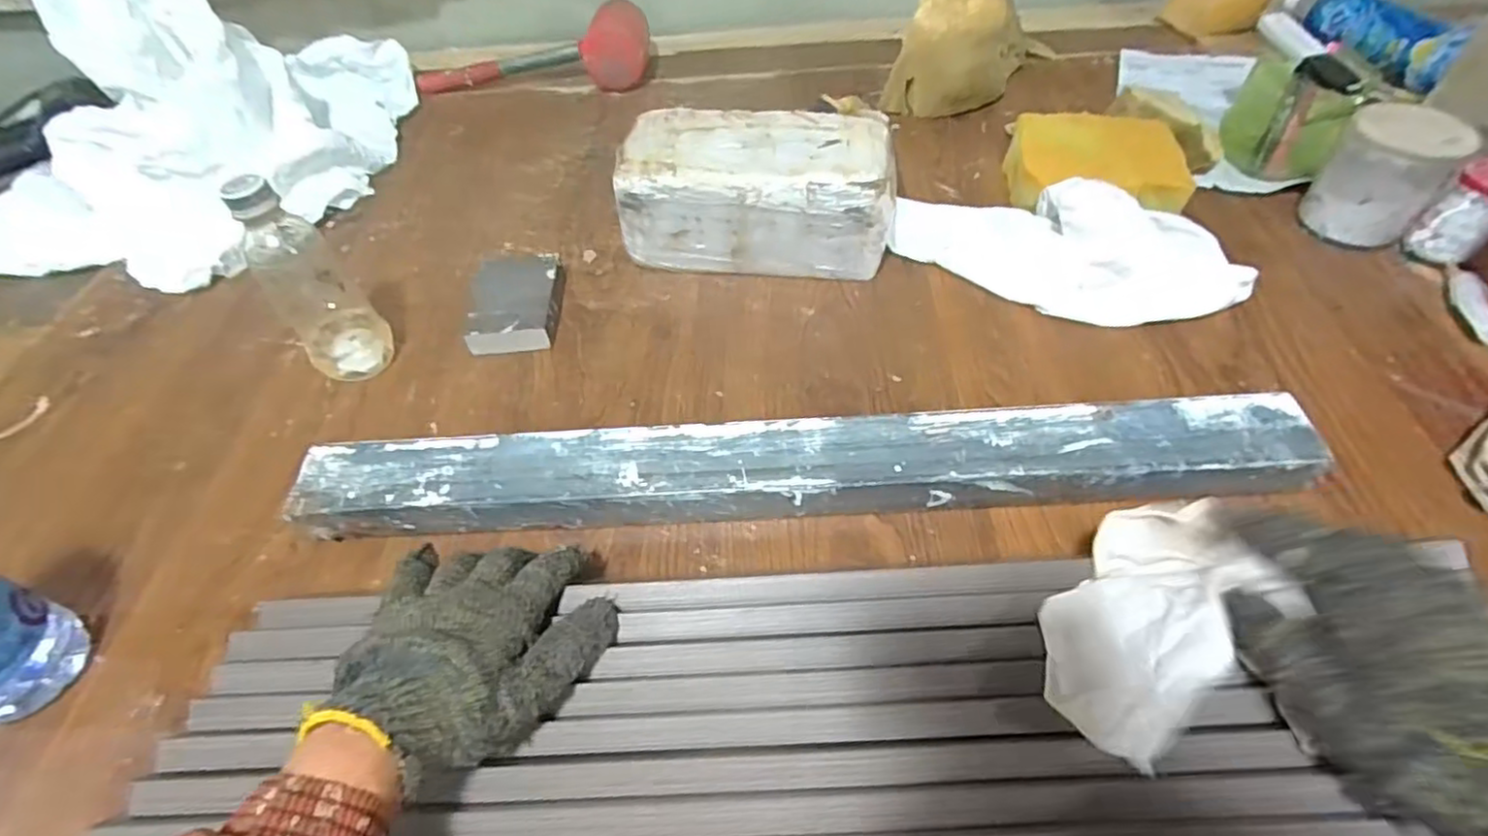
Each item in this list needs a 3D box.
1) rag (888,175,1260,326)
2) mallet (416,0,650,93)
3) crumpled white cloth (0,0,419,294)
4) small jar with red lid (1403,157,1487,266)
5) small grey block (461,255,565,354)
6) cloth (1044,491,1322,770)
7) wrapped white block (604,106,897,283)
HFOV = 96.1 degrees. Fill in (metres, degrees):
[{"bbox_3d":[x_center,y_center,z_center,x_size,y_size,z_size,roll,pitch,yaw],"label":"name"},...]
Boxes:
[{"bbox_3d":[0.266,-0.147,0.564,0.280,0.063,0.115,13,53,15],"label":"rag"},{"bbox_3d":[-0.268,-0.475,0.860,0.312,0.078,0.102,4,51,7],"label":"mallet"},{"bbox_3d":[-0.634,-0.373,0.733,0.419,0.207,0.464,0,51,4],"label":"crumpled white cloth"},{"bbox_3d":[0.587,-0.165,0.541,0.044,0.079,0.046,-32,55,-21],"label":"small jar with red lid"},{"bbox_3d":[-0.198,-0.103,0.585,0.067,0.028,0.104,-4,50,1],"label":"small grey block"},{"bbox_3d":[0.197,0.092,0.325,0.129,0.039,0.077,-33,55,-21],"label":"cloth"},{"bbox_3d":[0.013,-0.197,0.597,0.239,0.108,0.103,8,52,11],"label":"wrapped white block"}]

